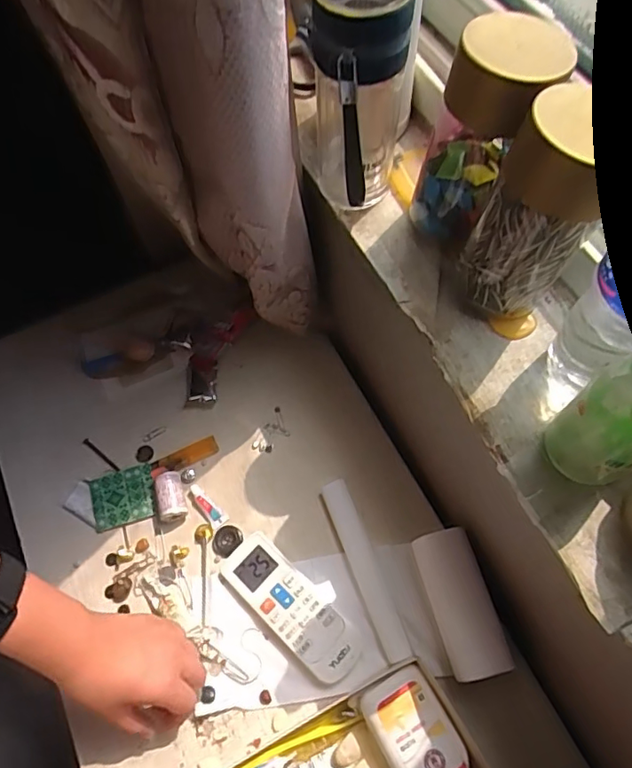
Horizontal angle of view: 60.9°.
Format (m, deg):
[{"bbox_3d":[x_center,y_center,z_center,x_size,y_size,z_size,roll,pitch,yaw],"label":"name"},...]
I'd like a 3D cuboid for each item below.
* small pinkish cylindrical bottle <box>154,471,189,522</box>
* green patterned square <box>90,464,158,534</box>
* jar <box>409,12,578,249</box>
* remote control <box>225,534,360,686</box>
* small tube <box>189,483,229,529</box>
[{"bbox_3d":[-0.153,0.117,0.563,0.028,0.026,0.047,-18,66,-6],"label":"small pinkish cylindrical bottle"},{"bbox_3d":[-0.205,0.122,0.575,0.066,0.006,0.058,-16,78,-5],"label":"green patterned square"},{"bbox_3d":[0.120,-0.175,0.399,0.079,0.149,0.074,23,68,12],"label":"jar"},{"bbox_3d":[-0.023,0.215,0.518,0.150,0.016,0.054,39,73,18],"label":"remote control"},{"bbox_3d":[-0.115,0.129,0.567,0.017,0.008,0.052,-41,70,-15],"label":"small tube"}]

